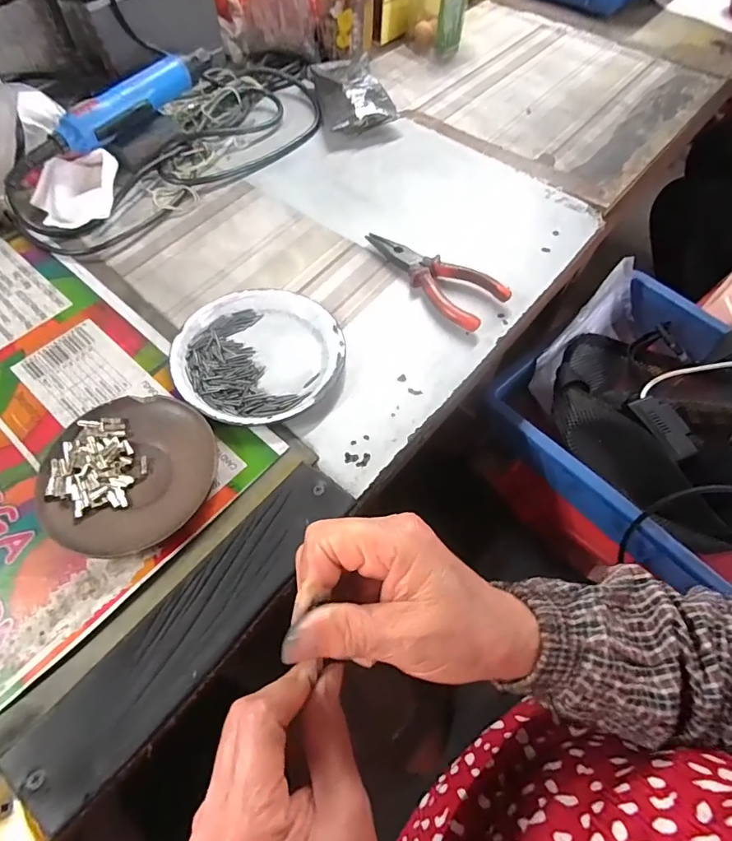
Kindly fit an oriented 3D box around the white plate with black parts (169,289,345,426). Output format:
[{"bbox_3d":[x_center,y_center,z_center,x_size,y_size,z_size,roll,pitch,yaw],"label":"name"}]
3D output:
[{"bbox_3d":[-0.087,-0.054,0.375,0.129,0.015,0.131,1,60,-2],"label":"white plate with black parts"}]

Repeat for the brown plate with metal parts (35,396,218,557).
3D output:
[{"bbox_3d":[-0.161,0.035,0.318,0.110,0.016,0.111,1,60,-2],"label":"brown plate with metal parts"}]

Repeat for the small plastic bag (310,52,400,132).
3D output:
[{"bbox_3d":[-0.017,-0.402,0.566,0.088,0.039,0.134,-11,61,-9],"label":"small plastic bag"}]

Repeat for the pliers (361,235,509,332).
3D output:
[{"bbox_3d":[0.056,-0.134,0.427,0.144,0.022,0.052,36,65,17],"label":"pliers"}]

